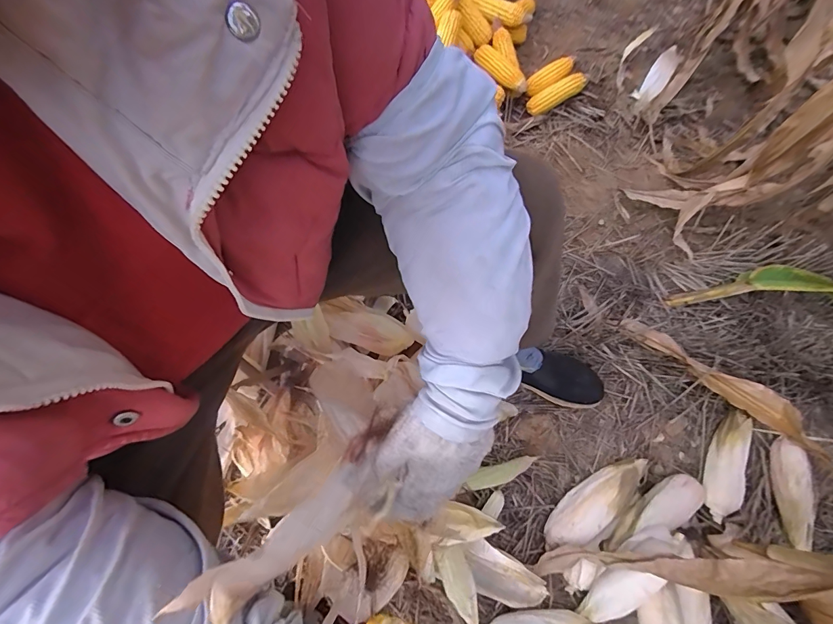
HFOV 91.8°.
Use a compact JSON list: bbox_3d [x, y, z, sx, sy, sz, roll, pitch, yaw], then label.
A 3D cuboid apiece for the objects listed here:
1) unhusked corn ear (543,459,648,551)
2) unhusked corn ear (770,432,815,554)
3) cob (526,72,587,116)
[{"bbox_3d":[0.324,0.345,0.725,0.224,0.048,0.077,-31,71,-14],"label":"unhusked corn ear"},{"bbox_3d":[0.674,0.317,0.717,0.050,0.044,0.188,11,67,2],"label":"unhusked corn ear"},{"bbox_3d":[0.379,-0.581,1.074,0.166,0.060,0.056,-27,69,8],"label":"cob"}]

